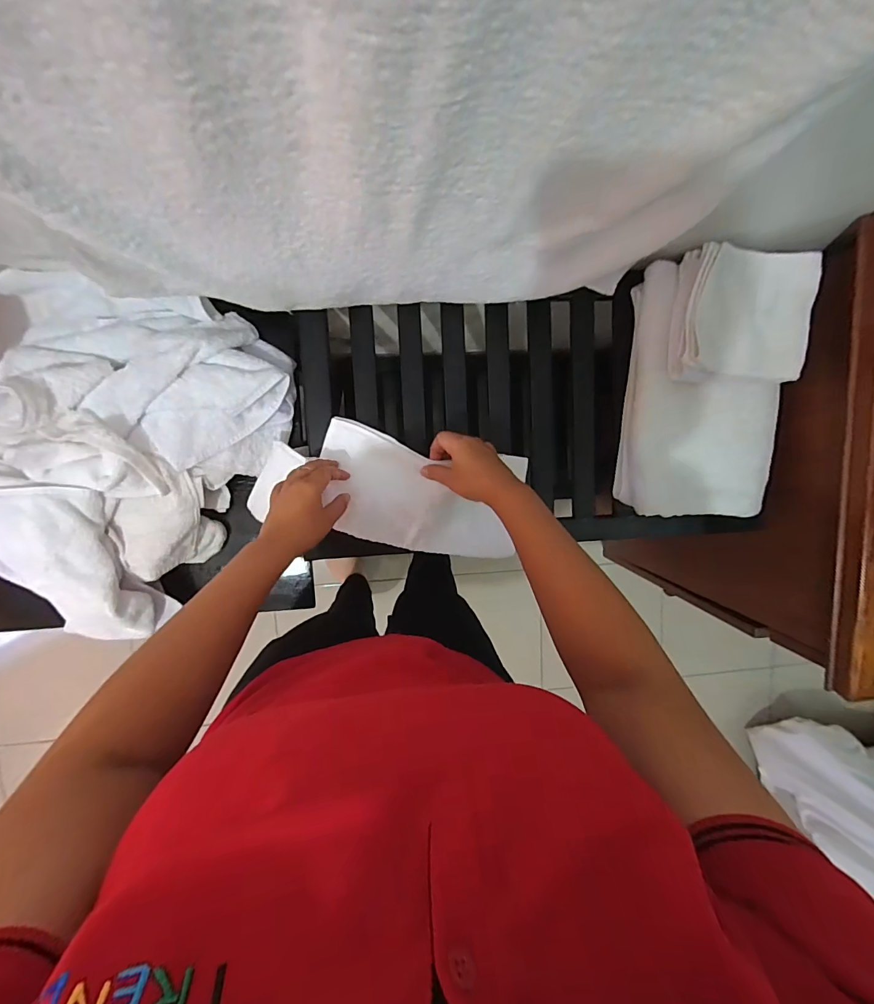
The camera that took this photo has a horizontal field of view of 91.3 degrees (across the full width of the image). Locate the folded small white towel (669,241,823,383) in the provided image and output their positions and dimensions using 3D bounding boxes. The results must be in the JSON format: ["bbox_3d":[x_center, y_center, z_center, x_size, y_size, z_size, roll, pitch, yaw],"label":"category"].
[{"bbox_3d":[0.394,-0.239,0.553,0.156,0.046,0.158,1,97,-6],"label":"folded small white towel"}]

